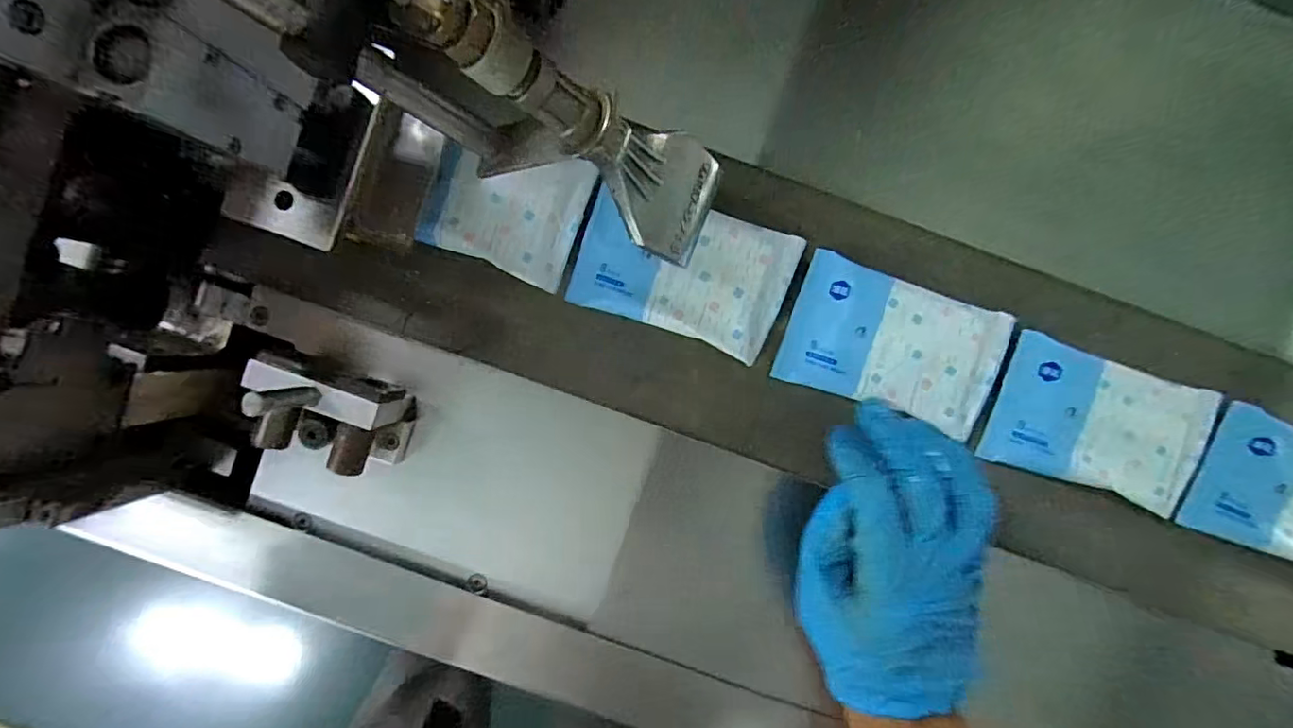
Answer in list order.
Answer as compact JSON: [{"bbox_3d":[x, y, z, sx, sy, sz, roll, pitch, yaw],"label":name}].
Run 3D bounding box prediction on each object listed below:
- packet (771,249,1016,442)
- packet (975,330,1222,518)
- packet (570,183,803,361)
[{"bbox_3d":[0.159,-0.011,0.355,0.134,0.012,0.082,18,91,-1],"label":"packet"},{"bbox_3d":[0.298,0.040,0.362,0.133,0.015,0.082,18,91,-1],"label":"packet"},{"bbox_3d":[0.024,-0.059,0.350,0.132,0.011,0.082,20,91,-1],"label":"packet"}]

